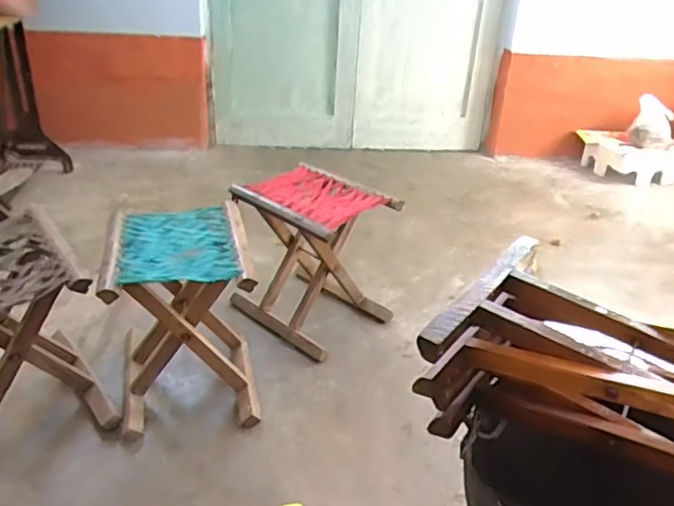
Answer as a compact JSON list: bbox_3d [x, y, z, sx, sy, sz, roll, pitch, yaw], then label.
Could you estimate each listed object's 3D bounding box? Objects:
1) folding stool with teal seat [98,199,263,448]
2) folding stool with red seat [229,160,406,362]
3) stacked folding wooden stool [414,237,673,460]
[{"bbox_3d":[-0.280,0.112,1.110,0.229,0.306,0.287,-4,29,-14],"label":"folding stool with teal seat"},{"bbox_3d":[-0.054,0.010,1.372,0.275,0.309,0.253,25,35,35],"label":"folding stool with red seat"},{"bbox_3d":[0.307,0.154,0.680,0.376,0.175,0.320,18,31,25],"label":"stacked folding wooden stool"}]

